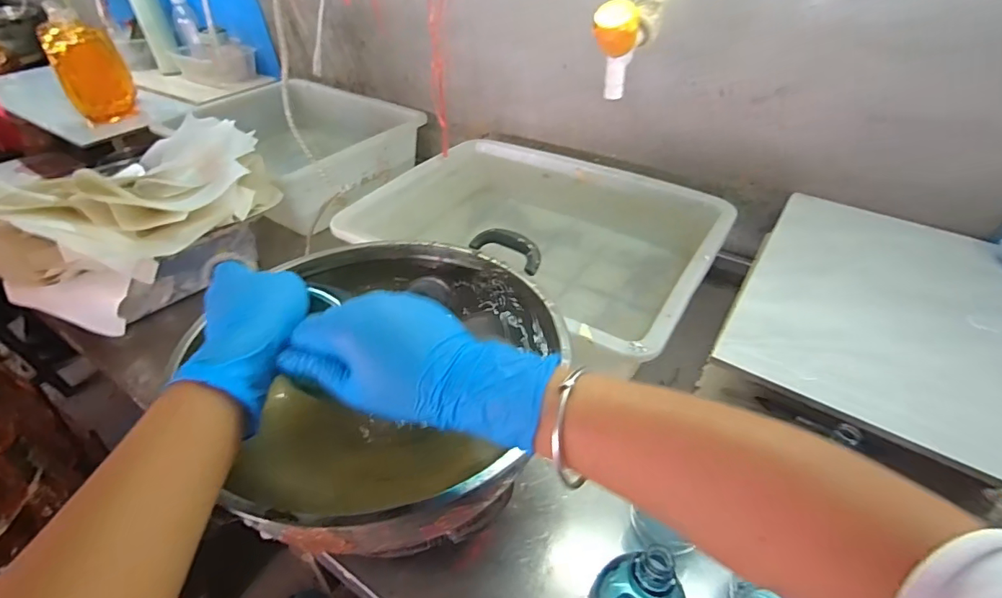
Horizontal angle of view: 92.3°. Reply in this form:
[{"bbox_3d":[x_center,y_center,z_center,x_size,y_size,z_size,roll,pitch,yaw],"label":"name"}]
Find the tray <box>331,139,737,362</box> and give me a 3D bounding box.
[{"bbox_3d":[0.058,-0.080,0.724,0.478,0.129,0.360,27,51,28],"label":"tray"}]

